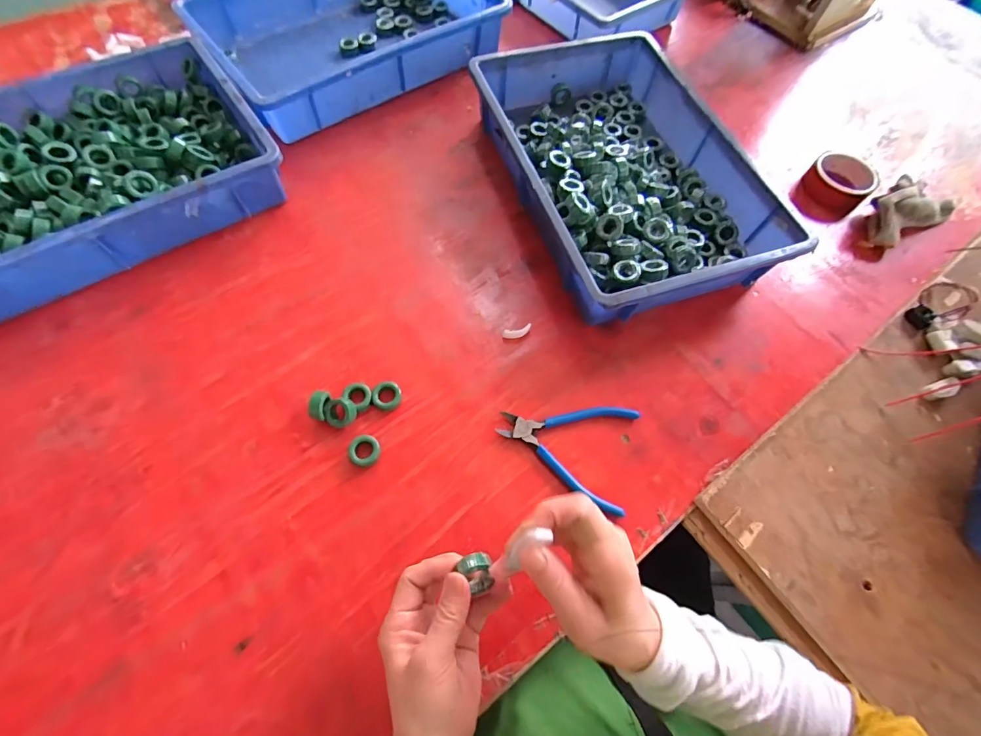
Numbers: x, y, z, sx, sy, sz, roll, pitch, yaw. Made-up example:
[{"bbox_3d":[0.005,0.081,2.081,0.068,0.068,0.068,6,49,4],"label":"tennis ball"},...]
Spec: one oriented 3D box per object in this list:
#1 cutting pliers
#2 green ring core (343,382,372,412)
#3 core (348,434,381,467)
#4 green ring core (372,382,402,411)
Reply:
[{"bbox_3d":[0.080,0.077,0.456,0.141,0.010,0.110,19,65,5],"label":"cutting pliers"},{"bbox_3d":[-0.141,0.030,0.460,0.032,0.013,0.025,42,70,15],"label":"green ring core"},{"bbox_3d":[-0.128,0.084,0.436,0.029,0.013,0.030,1,65,-3],"label":"core"},{"bbox_3d":[-0.112,0.030,0.464,0.029,0.010,0.031,1,65,-3],"label":"green ring core"}]

